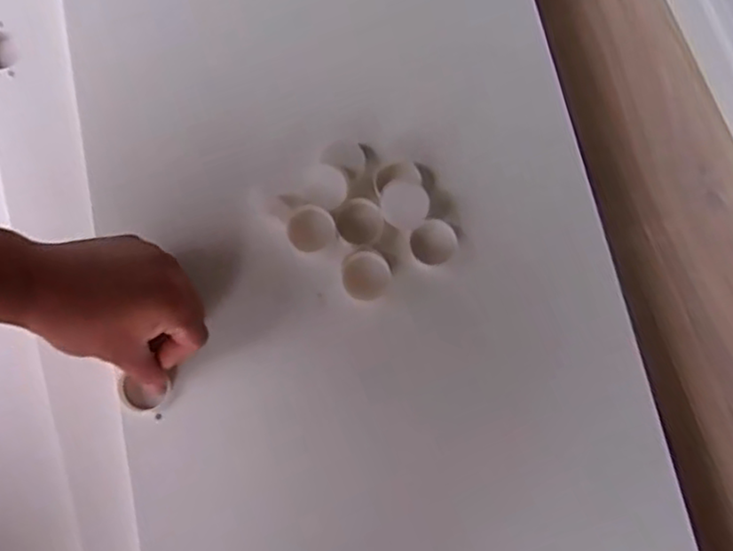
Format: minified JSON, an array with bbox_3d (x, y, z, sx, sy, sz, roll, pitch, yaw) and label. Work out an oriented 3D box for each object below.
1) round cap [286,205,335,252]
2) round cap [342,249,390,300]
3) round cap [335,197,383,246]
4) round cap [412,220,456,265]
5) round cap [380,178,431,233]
[{"bbox_3d":[-0.042,-0.036,0.511,0.034,0.006,0.035,0,78,1],"label":"round cap"},{"bbox_3d":[-0.001,0.000,0.502,0.034,0.009,0.036,0,77,-1],"label":"round cap"},{"bbox_3d":[-0.006,-0.041,0.527,0.035,0.013,0.036,-1,78,0],"label":"round cap"},{"bbox_3d":[0.053,-0.025,0.525,0.033,0.009,0.033,0,78,1],"label":"round cap"},{"bbox_3d":[0.029,-0.054,0.519,0.036,0.011,0.036,0,78,1],"label":"round cap"}]

